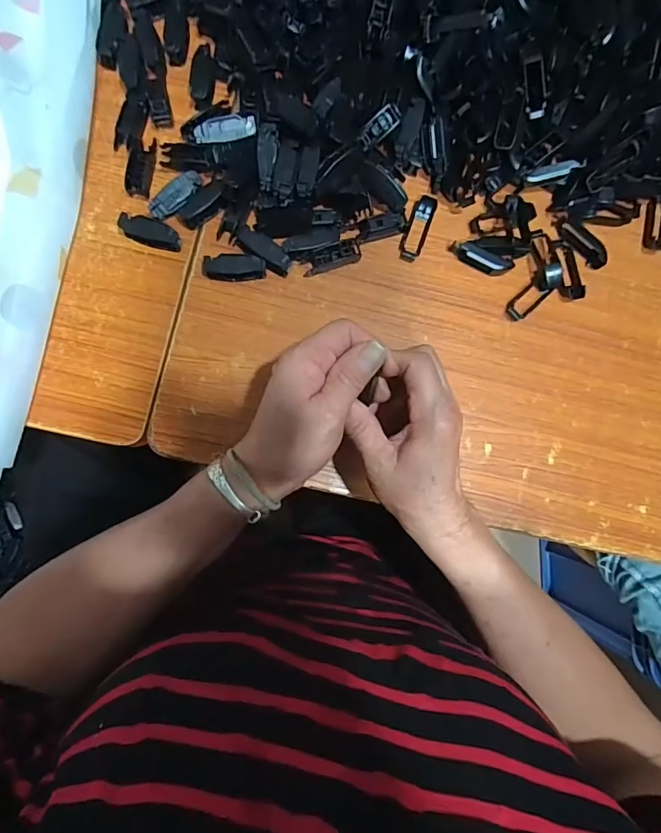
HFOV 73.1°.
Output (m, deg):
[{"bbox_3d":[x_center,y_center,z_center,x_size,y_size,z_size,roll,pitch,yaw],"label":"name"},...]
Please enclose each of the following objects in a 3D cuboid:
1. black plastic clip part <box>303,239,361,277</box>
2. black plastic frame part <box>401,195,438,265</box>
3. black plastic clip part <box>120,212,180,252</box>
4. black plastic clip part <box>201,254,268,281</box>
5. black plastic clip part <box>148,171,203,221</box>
[{"bbox_3d":[0.001,-0.134,0.377,0.049,0.012,0.016,-18,86,-6],"label":"black plastic clip part"},{"bbox_3d":[0.076,-0.165,0.391,0.019,0.012,0.058,20,83,-2],"label":"black plastic frame part"},{"bbox_3d":[-0.147,-0.151,0.367,0.047,0.017,0.017,20,83,-2],"label":"black plastic clip part"},{"bbox_3d":[-0.079,-0.123,0.368,0.050,0.014,0.017,-1,85,-5],"label":"black plastic clip part"},{"bbox_3d":[-0.128,-0.183,0.369,0.049,0.014,0.018,-43,89,-7],"label":"black plastic clip part"}]

